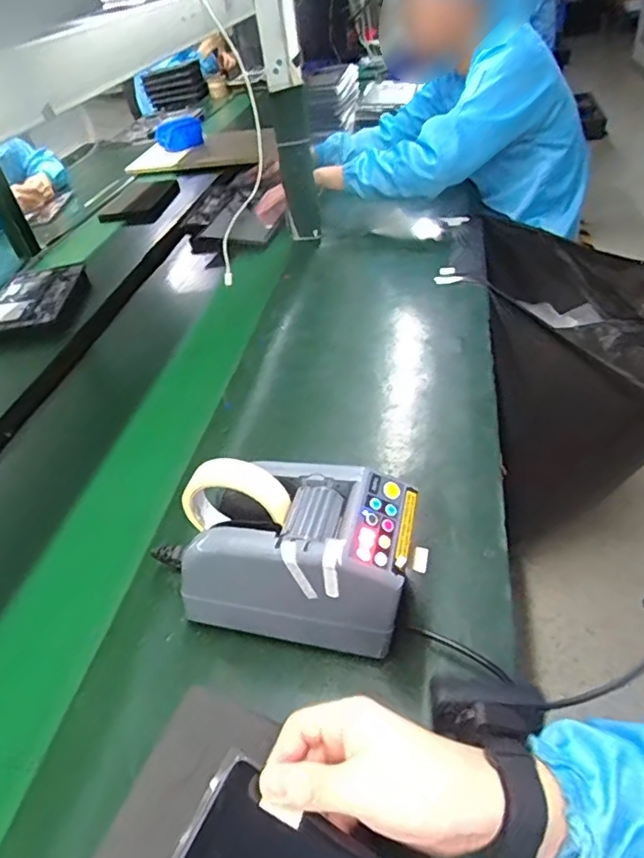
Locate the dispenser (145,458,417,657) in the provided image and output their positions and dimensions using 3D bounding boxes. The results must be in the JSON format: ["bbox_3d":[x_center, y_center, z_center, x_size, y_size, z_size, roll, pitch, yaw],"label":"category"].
[{"bbox_3d":[-0.020,0.109,0.505,0.191,0.162,0.104,4,42,15],"label":"dispenser"}]

